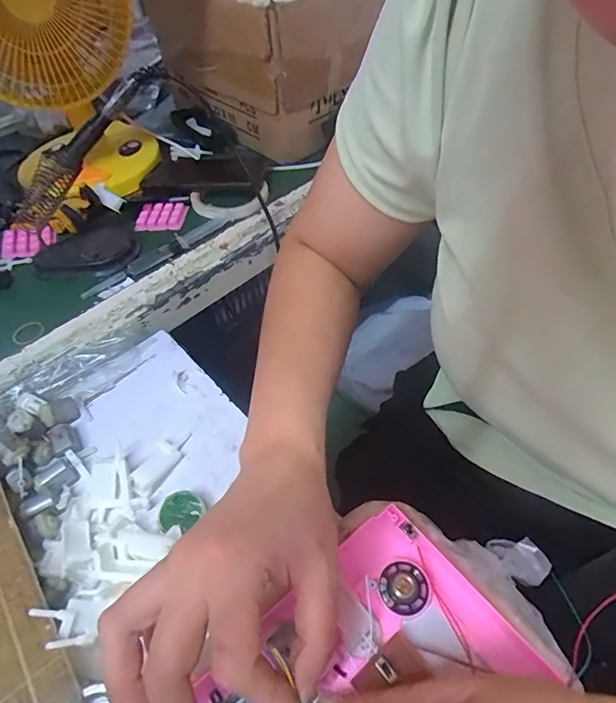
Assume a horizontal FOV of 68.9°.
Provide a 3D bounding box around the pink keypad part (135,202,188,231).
[{"bbox_3d":[-0.185,-0.171,0.564,0.059,0.012,0.042,-1,52,4],"label":"pink keypad part"}]

